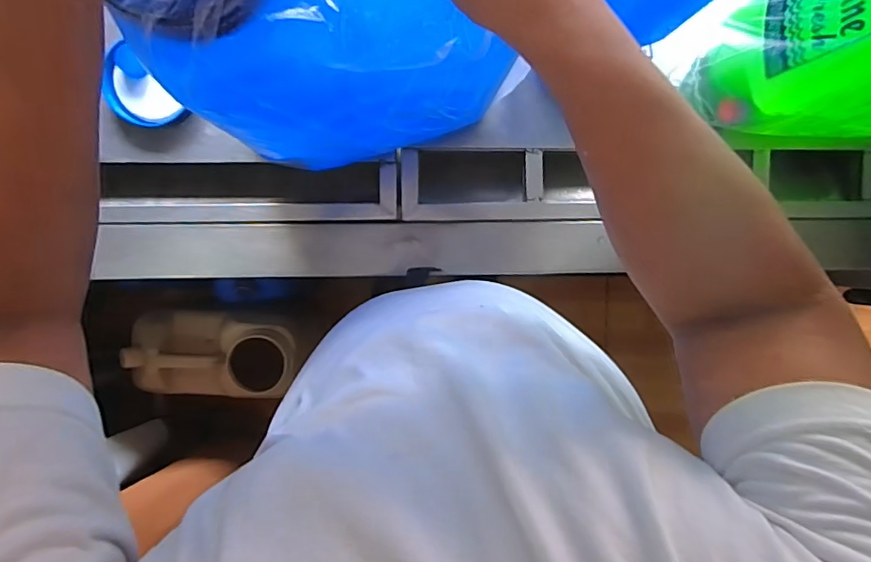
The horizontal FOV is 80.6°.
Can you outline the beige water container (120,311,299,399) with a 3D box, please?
[{"bbox_3d":[-0.427,0.140,1.006,0.308,0.143,0.152,3,93,-2],"label":"beige water container"}]

